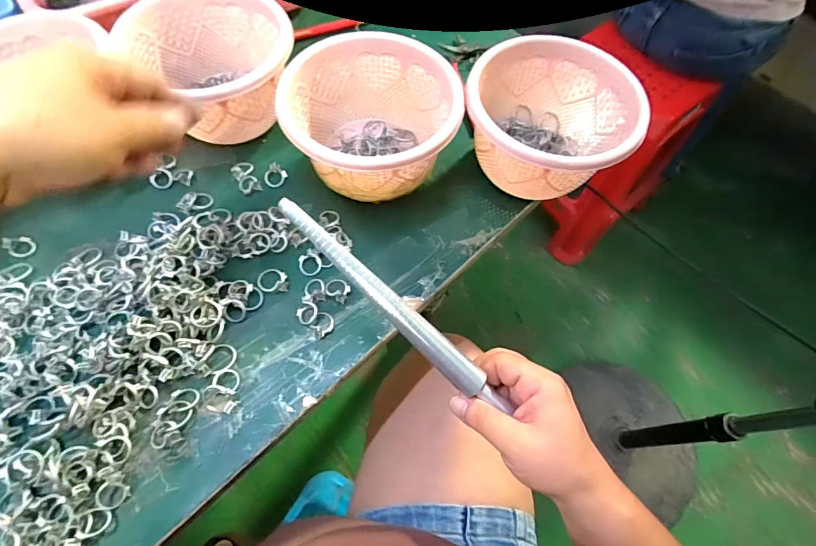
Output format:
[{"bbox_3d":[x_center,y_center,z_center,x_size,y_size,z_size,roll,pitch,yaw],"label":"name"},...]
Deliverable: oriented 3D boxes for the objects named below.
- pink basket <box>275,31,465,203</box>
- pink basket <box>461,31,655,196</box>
[{"bbox_3d":[-0.033,-0.128,0.375,0.140,0.092,0.141,2,63,-3],"label":"pink basket"},{"bbox_3d":[0.125,-0.131,0.384,0.138,0.096,0.126,2,63,-3],"label":"pink basket"}]

